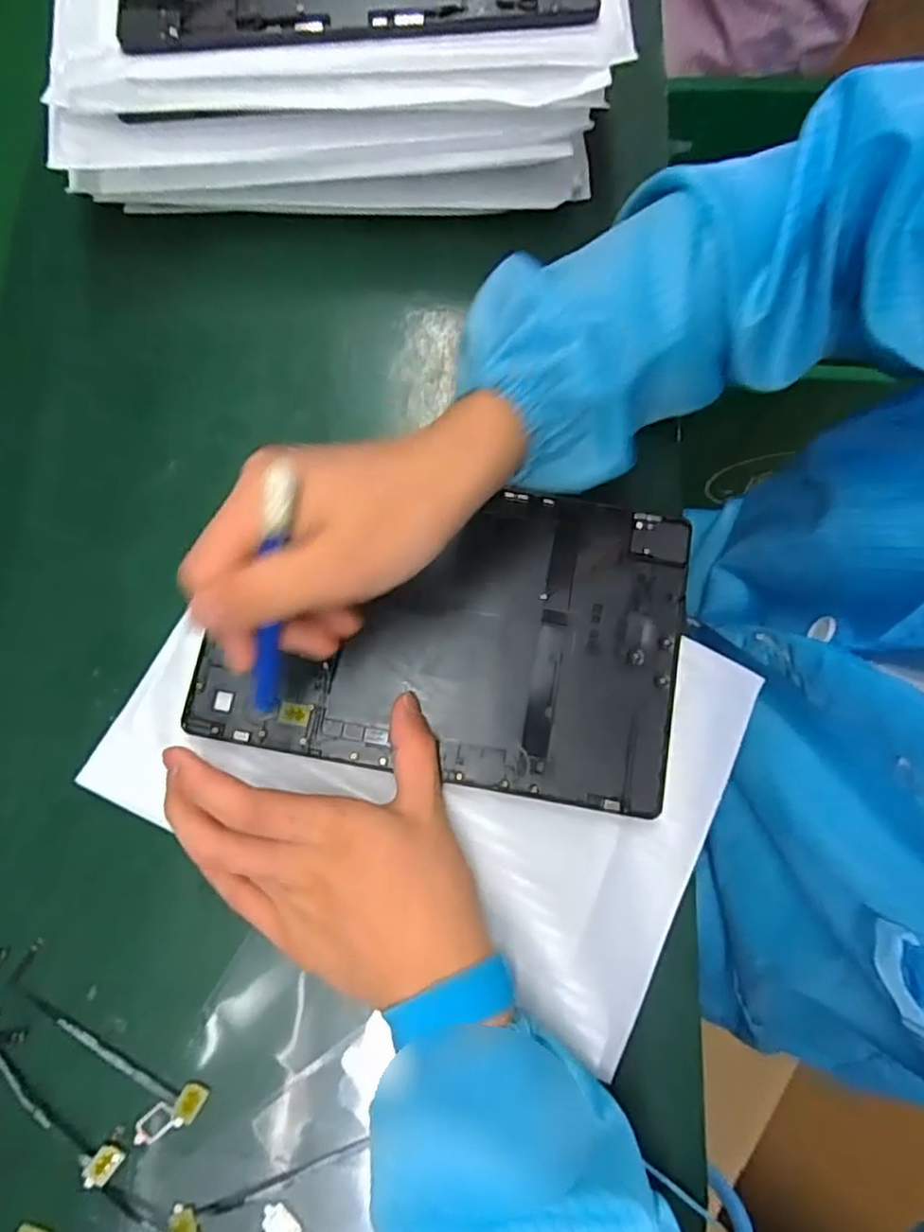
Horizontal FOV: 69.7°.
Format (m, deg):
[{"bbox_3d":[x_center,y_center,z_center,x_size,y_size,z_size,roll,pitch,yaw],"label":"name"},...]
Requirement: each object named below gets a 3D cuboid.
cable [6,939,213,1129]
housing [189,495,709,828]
[{"bbox_3d":[-0.159,0.188,0.298,0.106,0.004,0.024,31,78,7],"label":"cable"},{"bbox_3d":[-0.006,0.005,0.341,0.232,0.006,0.152,10,77,2],"label":"housing"}]

